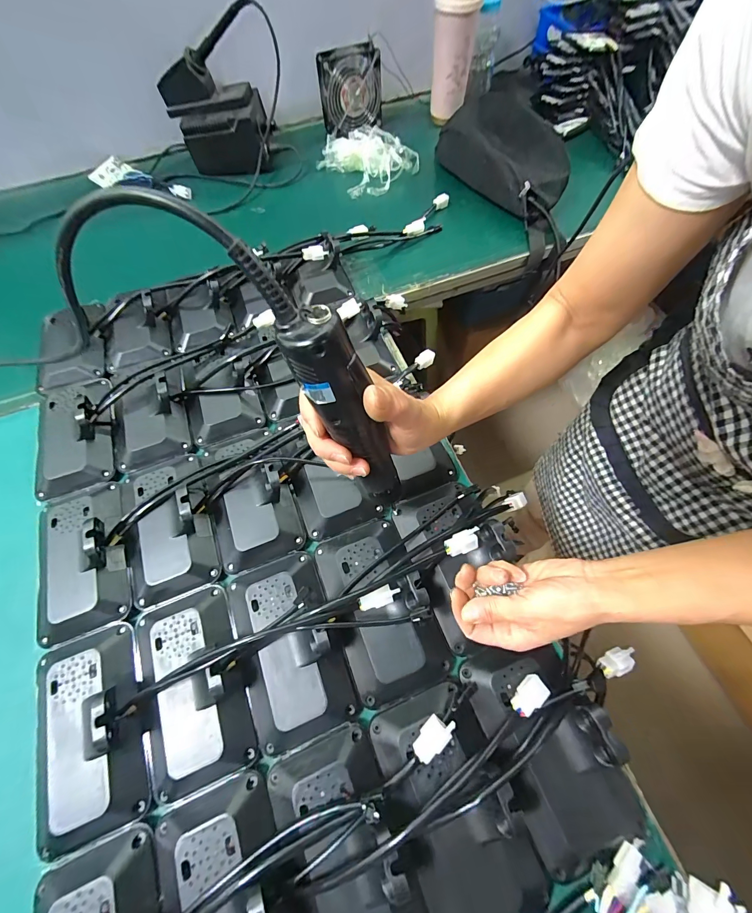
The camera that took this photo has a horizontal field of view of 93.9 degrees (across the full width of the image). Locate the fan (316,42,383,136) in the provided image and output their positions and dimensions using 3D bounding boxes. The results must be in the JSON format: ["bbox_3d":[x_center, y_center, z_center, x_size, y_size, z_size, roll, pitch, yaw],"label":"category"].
[{"bbox_3d":[-0.047,-0.733,0.707,0.123,0.124,0.036,-28,59,-12],"label":"fan"}]

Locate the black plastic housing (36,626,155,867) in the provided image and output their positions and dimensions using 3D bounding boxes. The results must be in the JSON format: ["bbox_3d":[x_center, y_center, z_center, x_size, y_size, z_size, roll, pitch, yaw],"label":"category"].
[{"bbox_3d":[-0.259,0.241,0.309,0.094,0.046,0.160,-20,66,-8],"label":"black plastic housing"}]

